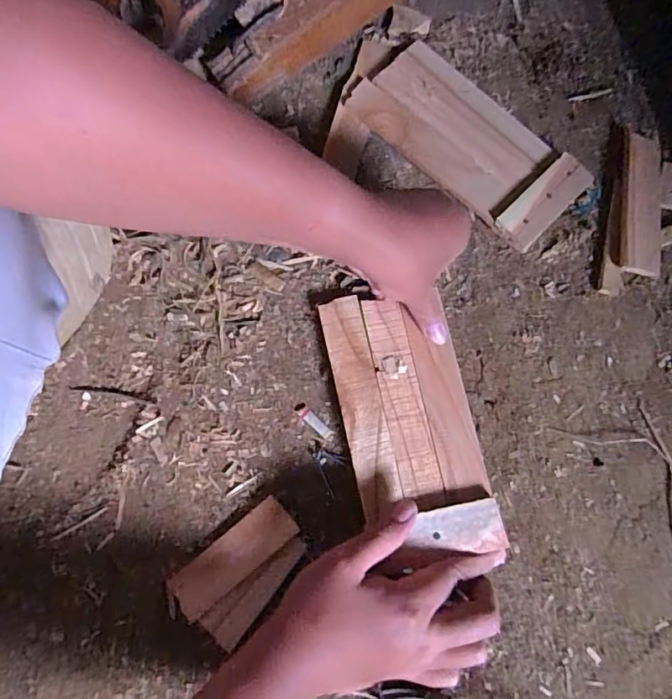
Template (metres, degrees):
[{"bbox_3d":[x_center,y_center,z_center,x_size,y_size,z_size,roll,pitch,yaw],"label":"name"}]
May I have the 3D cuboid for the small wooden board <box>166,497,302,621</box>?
[{"bbox_3d":[-0.078,0.159,0.384,0.100,0.011,0.036,-38,80,-10],"label":"small wooden board"}]

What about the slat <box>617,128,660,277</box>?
[{"bbox_3d":[0.282,-0.134,0.463,0.038,0.016,0.137,8,76,1],"label":"slat"}]

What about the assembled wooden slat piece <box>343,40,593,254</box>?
[{"bbox_3d":[0.122,-0.192,0.474,0.216,0.034,0.108,41,78,9],"label":"assembled wooden slat piece"}]

